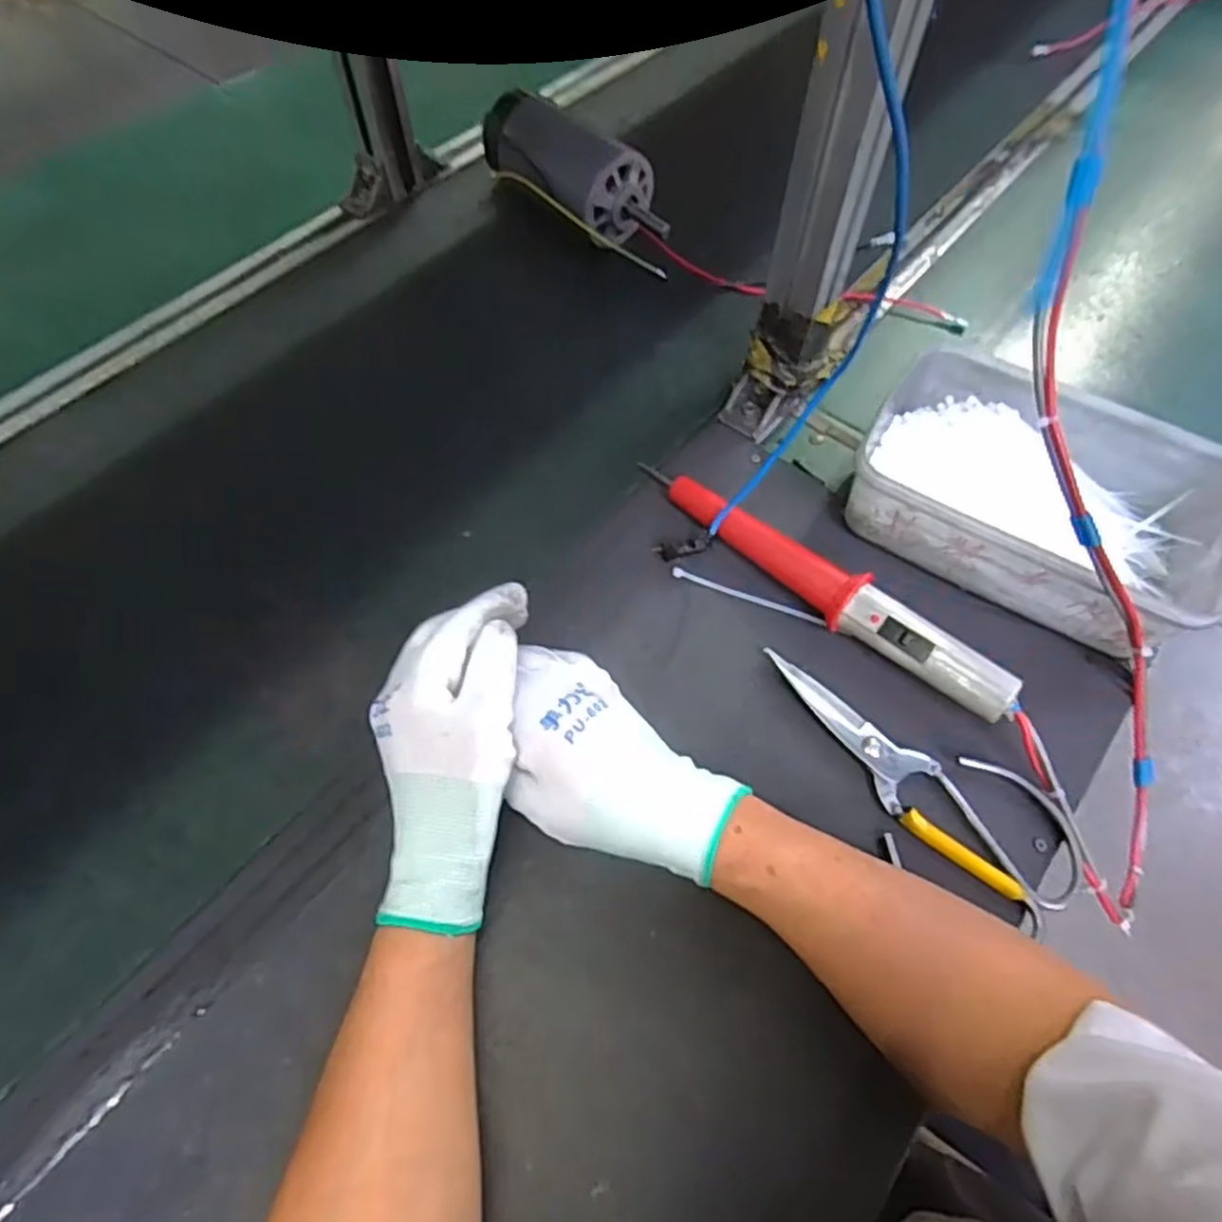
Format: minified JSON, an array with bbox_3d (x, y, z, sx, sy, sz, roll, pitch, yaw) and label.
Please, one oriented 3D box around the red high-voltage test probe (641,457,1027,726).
[{"bbox_3d":[0.129,-0.019,0.475,0.267,0.042,0.034,41,67,17],"label":"red high-voltage test probe"}]

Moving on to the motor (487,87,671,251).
[{"bbox_3d":[-0.030,-0.399,0.671,0.066,0.079,0.205,-40,71,-21],"label":"motor"}]

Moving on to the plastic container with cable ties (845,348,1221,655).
[{"bbox_3d":[0.285,-0.075,0.493,0.226,0.073,0.163,27,63,11],"label":"plastic container with cable ties"}]

